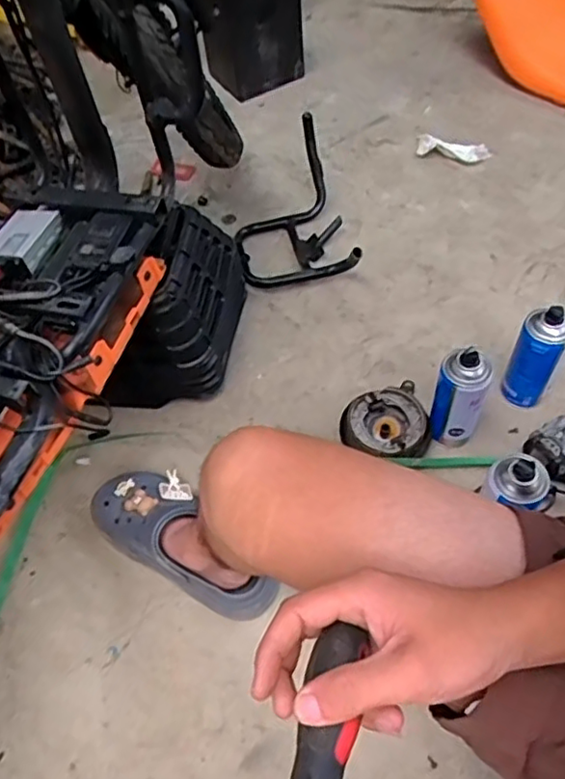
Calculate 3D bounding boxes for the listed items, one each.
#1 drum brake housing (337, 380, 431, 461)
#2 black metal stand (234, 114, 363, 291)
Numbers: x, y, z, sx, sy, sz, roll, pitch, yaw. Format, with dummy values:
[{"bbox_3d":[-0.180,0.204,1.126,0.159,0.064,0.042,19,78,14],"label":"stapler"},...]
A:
[{"bbox_3d":[0.148,0.050,0.900,0.130,0.065,0.136,-11,56,-3],"label":"drum brake housing"},{"bbox_3d":[0.010,-0.324,1.101,0.200,0.172,0.308,-9,56,-2],"label":"black metal stand"}]

